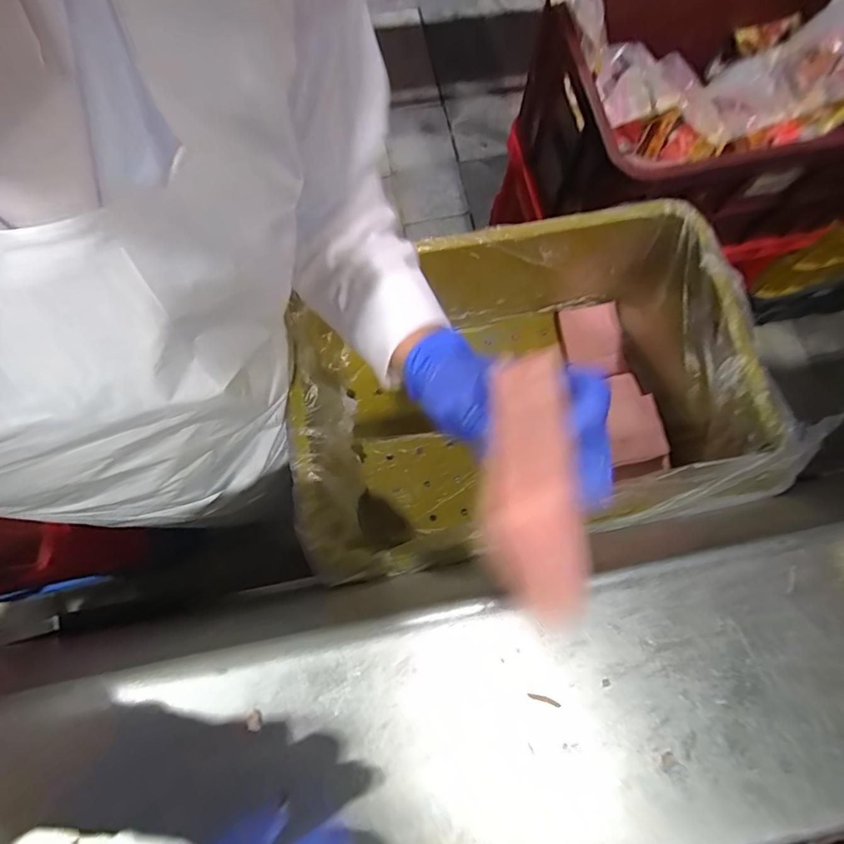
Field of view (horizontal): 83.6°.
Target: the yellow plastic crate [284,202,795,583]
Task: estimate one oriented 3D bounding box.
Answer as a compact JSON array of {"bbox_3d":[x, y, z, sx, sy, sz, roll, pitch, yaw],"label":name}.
[{"bbox_3d":[0.106,-0.028,0.635,0.514,0.281,0.349,-13,77,-4],"label":"yellow plastic crate"}]

